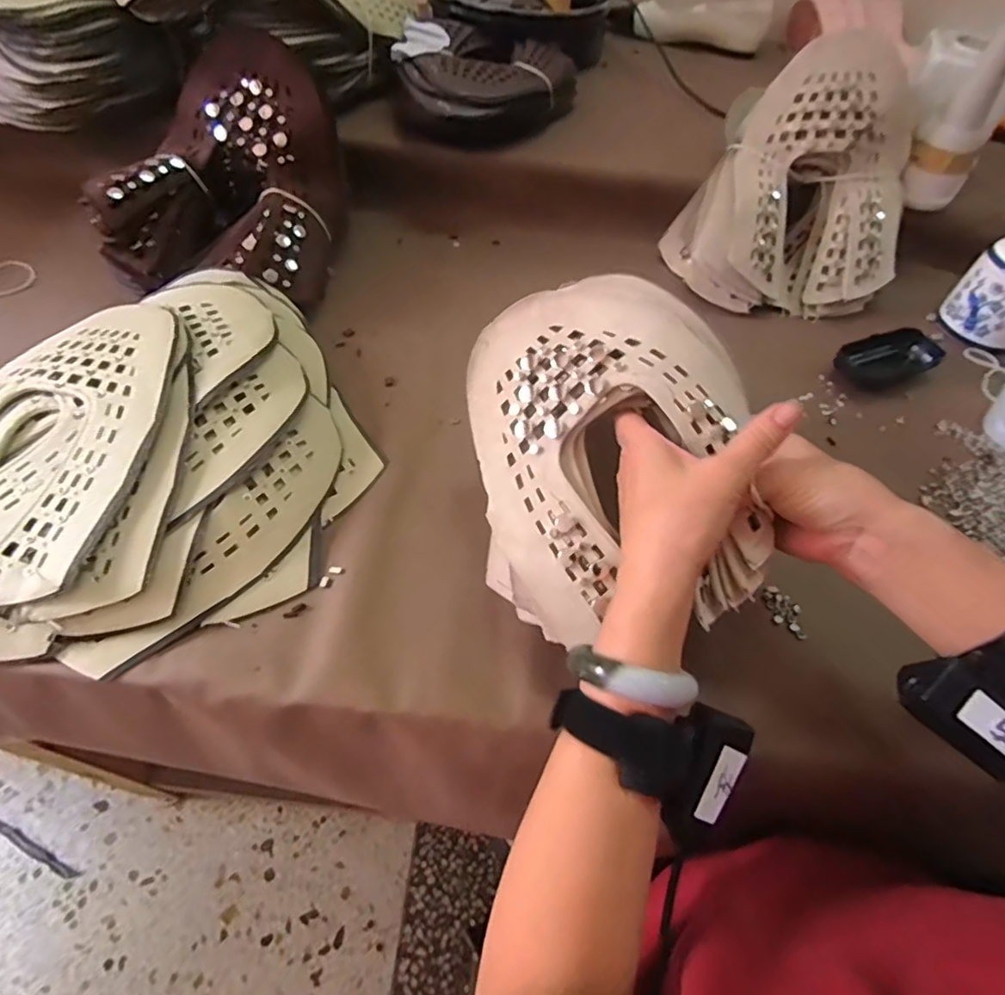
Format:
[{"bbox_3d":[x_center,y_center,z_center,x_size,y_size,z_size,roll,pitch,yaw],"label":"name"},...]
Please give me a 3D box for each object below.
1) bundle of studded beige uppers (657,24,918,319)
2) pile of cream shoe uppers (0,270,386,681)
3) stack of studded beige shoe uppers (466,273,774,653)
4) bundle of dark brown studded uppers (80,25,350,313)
[{"bbox_3d":[0.325,-0.330,0.601,0.237,0.191,0.203,24,57,12],"label":"bundle of studded beige uppers"},{"bbox_3d":[-0.279,-0.025,0.417,0.363,0.064,0.302,-36,65,-25],"label":"pile of cream shoe uppers"},{"bbox_3d":[0.069,-0.028,0.383,0.182,0.070,0.225,-21,74,14],"label":"stack of studded beige shoe uppers"},{"bbox_3d":[-0.271,-0.313,0.556,0.200,0.161,0.207,5,55,-1],"label":"bundle of dark brown studded uppers"}]

